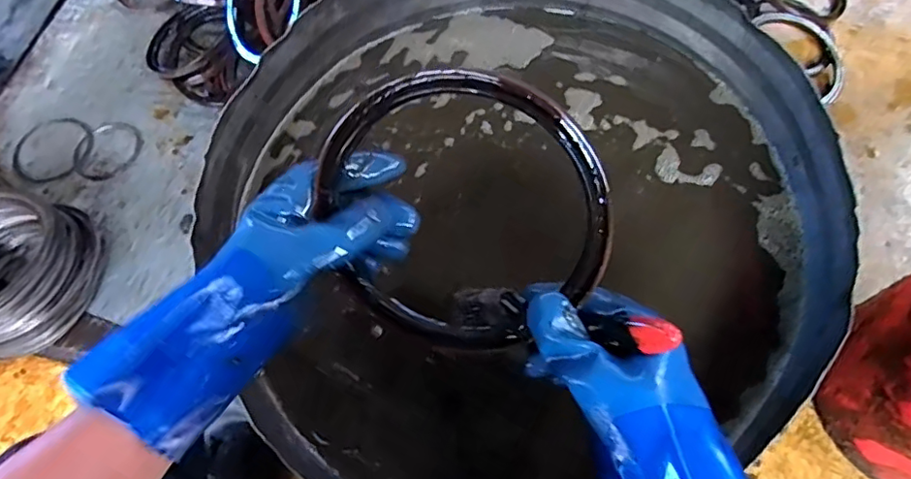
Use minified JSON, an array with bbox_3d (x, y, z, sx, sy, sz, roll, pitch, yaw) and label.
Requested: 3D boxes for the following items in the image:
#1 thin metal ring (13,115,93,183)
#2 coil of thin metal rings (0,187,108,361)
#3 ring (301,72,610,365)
[{"bbox_3d":[-0.710,-0.162,0.997,0.137,0.011,0.144,0,62,-1],"label":"thin metal ring"},{"bbox_3d":[-0.661,0.045,0.825,0.220,0.137,0.235,-1,63,2],"label":"coil of thin metal rings"},{"bbox_3d":[0.003,-0.015,0.364,0.189,0.013,0.183,38,112,-8],"label":"ring"}]

